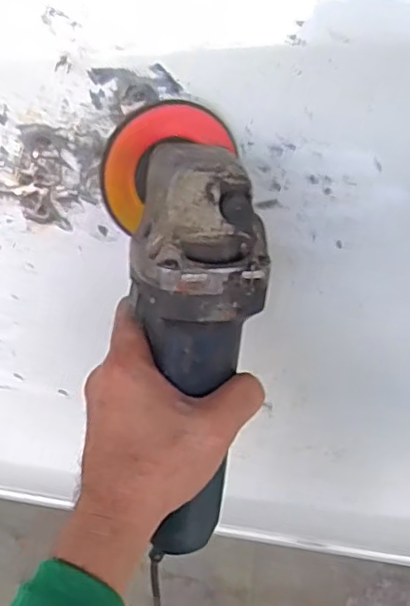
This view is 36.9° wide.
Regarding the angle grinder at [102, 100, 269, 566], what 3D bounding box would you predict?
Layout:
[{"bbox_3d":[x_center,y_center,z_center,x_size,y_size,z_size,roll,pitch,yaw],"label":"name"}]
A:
[{"bbox_3d":[-0.006,0.021,0.363,0.084,0.279,0.081,-5,5,-8],"label":"angle grinder"}]

